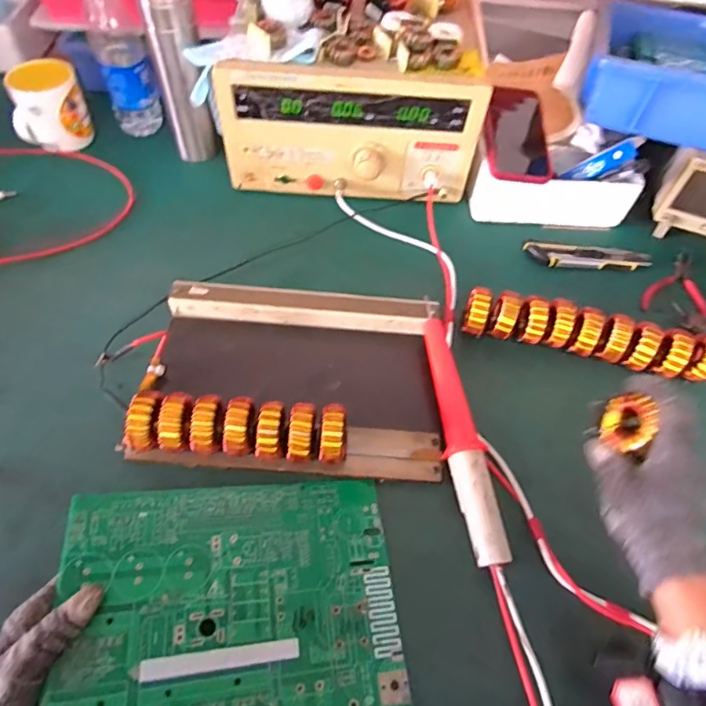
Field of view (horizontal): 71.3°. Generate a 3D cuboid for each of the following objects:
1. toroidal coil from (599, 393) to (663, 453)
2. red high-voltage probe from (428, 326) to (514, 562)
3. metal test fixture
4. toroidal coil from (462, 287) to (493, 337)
[{"bbox_3d":[0.226,0.058,0.399,0.021,0.038,0.043,30,72,-28],"label":"toroidal coil"},{"bbox_3d":[0.103,0.077,0.482,0.031,0.027,0.244,-6,57,-8],"label":"red high-voltage probe"},{"bbox_3d":[-0.059,0.015,0.498,0.297,0.050,0.197,4,57,-1],"label":"metal test fixture"},{"bbox_3d":[0.139,-0.045,0.554,0.026,0.045,0.045,18,57,8],"label":"toroidal coil"}]

